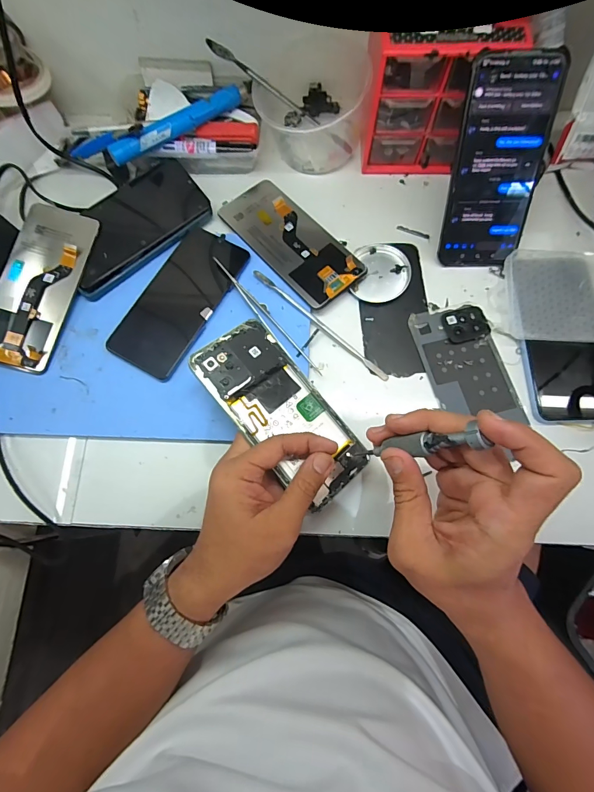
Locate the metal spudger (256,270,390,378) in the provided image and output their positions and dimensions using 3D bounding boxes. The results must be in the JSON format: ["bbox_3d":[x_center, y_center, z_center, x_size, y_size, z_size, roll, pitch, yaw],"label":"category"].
[{"bbox_3d":[0.023,-0.071,0.359,0.167,0.005,0.007,40,79,11],"label":"metal spudger"}]

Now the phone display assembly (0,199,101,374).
[{"bbox_3d":[-0.257,-0.110,0.360,0.073,0.008,0.167,16,82,-1],"label":"phone display assembly"}]

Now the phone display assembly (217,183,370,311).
[{"bbox_3d":[-0.008,-0.166,0.385,0.074,0.007,0.167,-39,74,-10],"label":"phone display assembly"}]

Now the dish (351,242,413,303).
[{"bbox_3d":[0.085,-0.126,0.375,0.059,0.010,0.063,0,75,1],"label":"dish"}]

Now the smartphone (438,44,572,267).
[{"bbox_3d":[0.185,-0.209,0.337,0.079,0.009,0.166,0,122,1],"label":"smartphone"}]

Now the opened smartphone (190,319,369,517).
[{"bbox_3d":[-0.013,0.012,0.306,0.073,0.004,0.161,-38,85,-23],"label":"opened smartphone"}]

